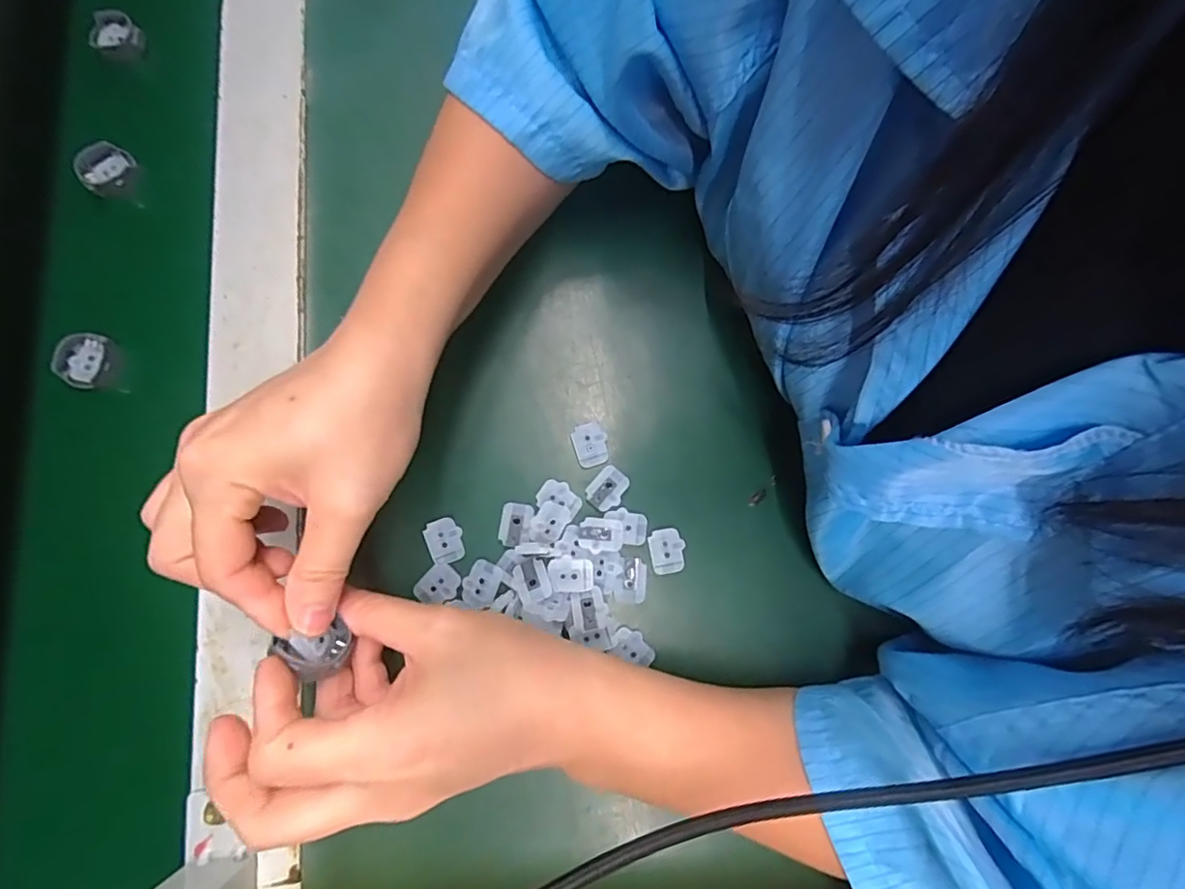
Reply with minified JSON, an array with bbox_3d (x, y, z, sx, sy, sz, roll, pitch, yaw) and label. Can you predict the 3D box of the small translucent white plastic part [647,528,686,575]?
[{"bbox_3d":[0.037,0.052,0.284,0.017,0.004,0.021,-9,79,-3],"label":"small translucent white plastic part"}]

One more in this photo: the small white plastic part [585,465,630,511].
[{"bbox_3d":[0.008,0.022,0.289,0.016,0.004,0.022,41,81,6],"label":"small white plastic part"}]

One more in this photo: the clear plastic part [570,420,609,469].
[{"bbox_3d":[-0.001,0.000,0.295,0.017,0.006,0.022,-17,80,-5],"label":"clear plastic part"}]

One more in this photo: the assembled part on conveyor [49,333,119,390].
[{"bbox_3d":[-0.268,-0.045,0.305,0.032,0.010,0.029,-6,79,-2],"label":"assembled part on conveyor"}]

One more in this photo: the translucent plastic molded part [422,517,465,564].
[{"bbox_3d":[-0.072,0.047,0.283,0.017,0.005,0.021,-19,80,-5],"label":"translucent plastic molded part"}]

